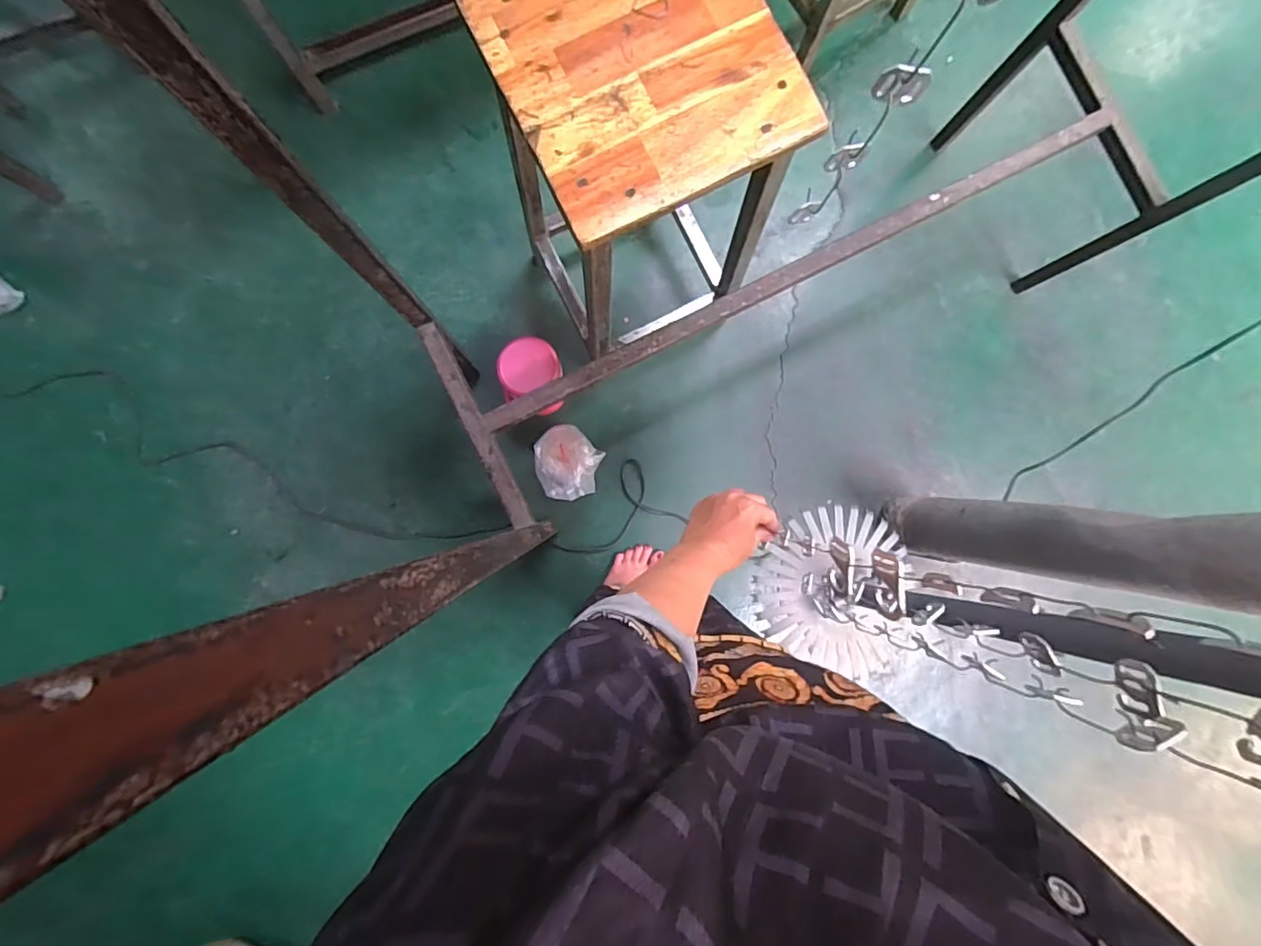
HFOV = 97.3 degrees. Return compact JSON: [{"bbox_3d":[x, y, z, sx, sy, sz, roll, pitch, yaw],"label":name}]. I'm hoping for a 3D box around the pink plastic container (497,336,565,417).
[{"bbox_3d":[-0.184,-0.179,1.083,0.109,0.205,0.111,6,87,-3],"label":"pink plastic container"}]

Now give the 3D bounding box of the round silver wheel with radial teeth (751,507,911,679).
[{"bbox_3d":[0.237,0.130,0.659,0.173,0.042,0.186,0,87,-3],"label":"round silver wheel with radial teeth"}]

